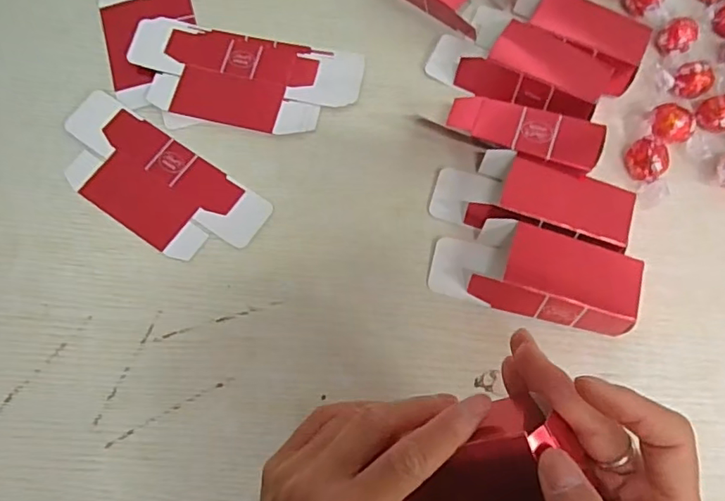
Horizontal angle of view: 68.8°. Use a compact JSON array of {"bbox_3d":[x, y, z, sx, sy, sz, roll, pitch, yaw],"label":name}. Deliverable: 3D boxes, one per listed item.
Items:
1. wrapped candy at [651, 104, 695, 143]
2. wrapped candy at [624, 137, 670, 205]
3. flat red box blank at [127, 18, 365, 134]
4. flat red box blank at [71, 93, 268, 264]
[{"bbox_3d":[0.237,-0.096,0.409,0.032,0.023,0.023,42,78,12],"label":"wrapped candy"},{"bbox_3d":[0.218,-0.060,0.400,0.022,0.025,0.049,-13,74,-3],"label":"wrapped candy"},{"bbox_3d":[-0.099,-0.143,0.437,0.188,0.008,0.085,11,74,4],"label":"flat red box blank"},{"bbox_3d":[-0.164,-0.054,0.413,0.180,0.004,0.076,33,76,10],"label":"flat red box blank"}]

